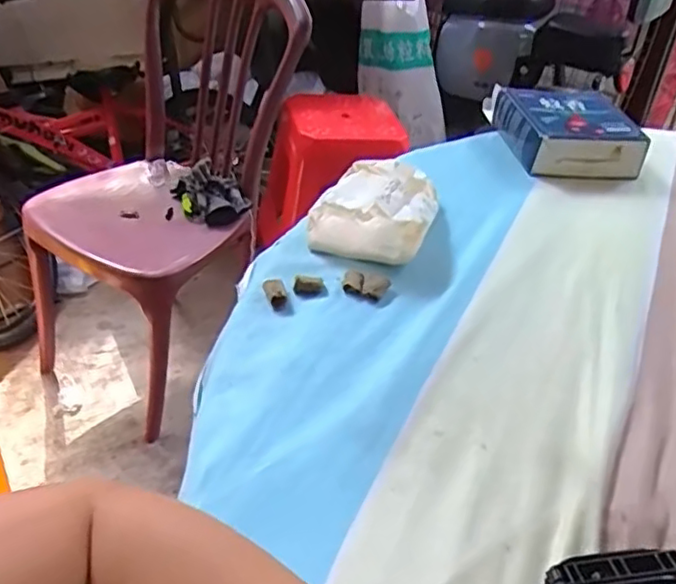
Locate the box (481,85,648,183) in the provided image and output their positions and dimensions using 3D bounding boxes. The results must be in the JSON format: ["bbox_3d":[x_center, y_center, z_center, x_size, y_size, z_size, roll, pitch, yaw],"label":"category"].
[{"bbox_3d":[0.276,-0.202,0.791,0.147,0.044,0.168,-1,40,-11],"label":"box"}]

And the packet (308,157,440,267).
[{"bbox_3d":[0.038,-0.084,0.612,0.103,0.044,0.140,16,40,10],"label":"packet"}]

